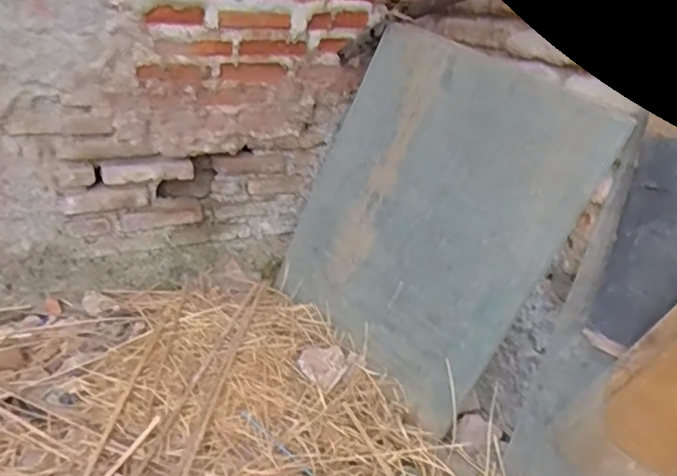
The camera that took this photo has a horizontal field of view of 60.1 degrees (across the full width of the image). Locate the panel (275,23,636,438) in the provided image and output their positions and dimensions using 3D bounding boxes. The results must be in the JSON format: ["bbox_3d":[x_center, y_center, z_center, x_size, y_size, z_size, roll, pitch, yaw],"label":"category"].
[{"bbox_3d":[0.165,-0.054,1.308,0.027,0.709,0.659,8,25,-40],"label":"panel"}]

